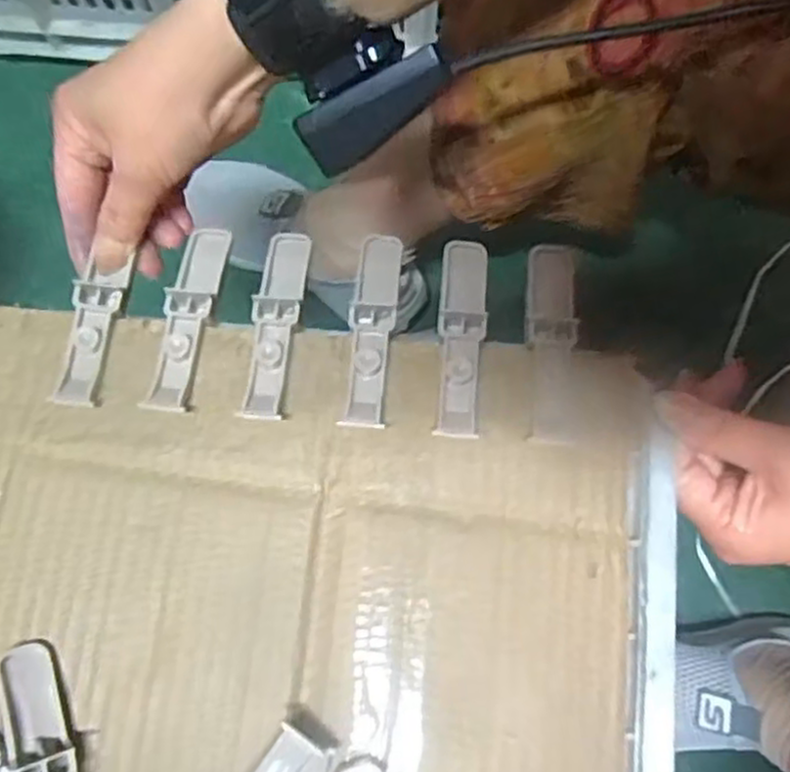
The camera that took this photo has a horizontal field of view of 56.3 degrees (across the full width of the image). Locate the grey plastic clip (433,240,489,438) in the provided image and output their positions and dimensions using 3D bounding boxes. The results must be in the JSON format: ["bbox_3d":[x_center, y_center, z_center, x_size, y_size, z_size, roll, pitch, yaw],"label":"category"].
[{"bbox_3d":[0.030,-0.023,0.336,0.021,0.012,0.101,4,61,2],"label":"grey plastic clip"}]

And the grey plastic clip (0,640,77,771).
[{"bbox_3d":[-0.134,0.150,0.285,0.020,0.021,0.097,-23,78,-4],"label":"grey plastic clip"}]

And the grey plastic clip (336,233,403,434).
[{"bbox_3d":[-0.010,-0.028,0.339,0.020,0.016,0.103,4,60,2],"label":"grey plastic clip"}]

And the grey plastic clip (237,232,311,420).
[{"bbox_3d":[-0.055,-0.029,0.339,0.021,0.014,0.097,4,63,2],"label":"grey plastic clip"}]

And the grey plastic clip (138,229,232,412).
[{"bbox_3d":[-0.096,-0.032,0.343,0.023,0.016,0.098,4,62,2],"label":"grey plastic clip"}]

